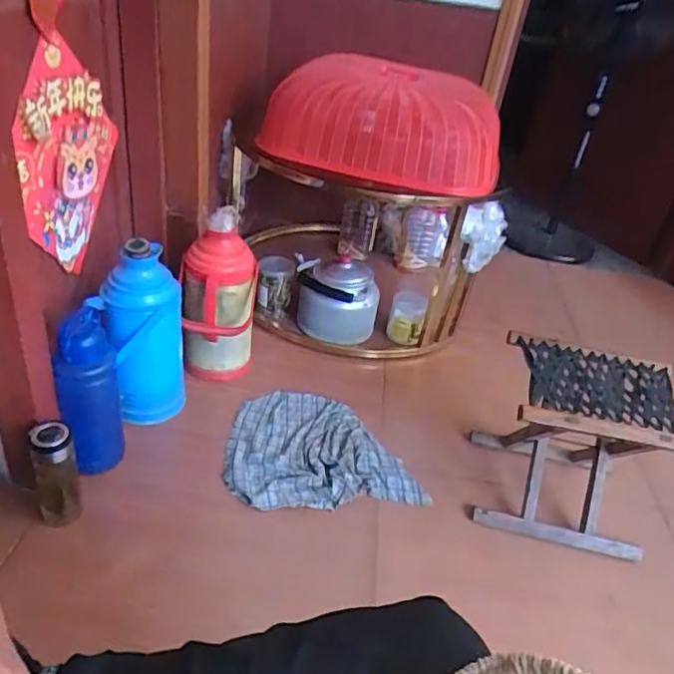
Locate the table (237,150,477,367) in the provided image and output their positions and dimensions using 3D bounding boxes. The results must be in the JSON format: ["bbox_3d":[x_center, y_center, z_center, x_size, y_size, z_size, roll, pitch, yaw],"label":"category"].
[{"bbox_3d":[0.045,-0.308,1.665,0.655,0.459,0.694,6,34,-5],"label":"table"}]

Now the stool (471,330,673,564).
[{"bbox_3d":[0.459,0.204,1.123,0.318,0.276,0.250,13,34,5],"label":"stool"}]

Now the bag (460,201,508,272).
[{"bbox_3d":[0.354,-0.243,1.410,0.104,0.170,0.086,16,34,9],"label":"bag"}]

